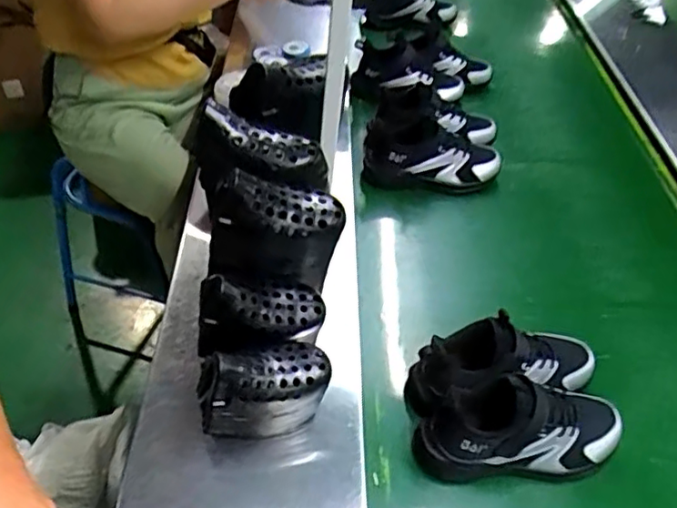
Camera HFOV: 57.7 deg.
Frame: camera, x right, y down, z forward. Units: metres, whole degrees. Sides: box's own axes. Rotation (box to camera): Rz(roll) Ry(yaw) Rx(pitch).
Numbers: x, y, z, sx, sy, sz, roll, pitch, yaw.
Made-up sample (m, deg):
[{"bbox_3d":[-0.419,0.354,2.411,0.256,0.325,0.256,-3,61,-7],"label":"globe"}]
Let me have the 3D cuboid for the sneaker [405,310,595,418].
[{"bbox_3d":[0.193,0.121,0.693,0.213,0.119,0.084,-5,45,-12],"label":"sneaker"}]

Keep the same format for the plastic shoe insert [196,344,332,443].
[{"bbox_3d":[-0.074,0.133,0.616,0.129,0.114,0.063,-7,45,-13],"label":"plastic shoe insert"}]

